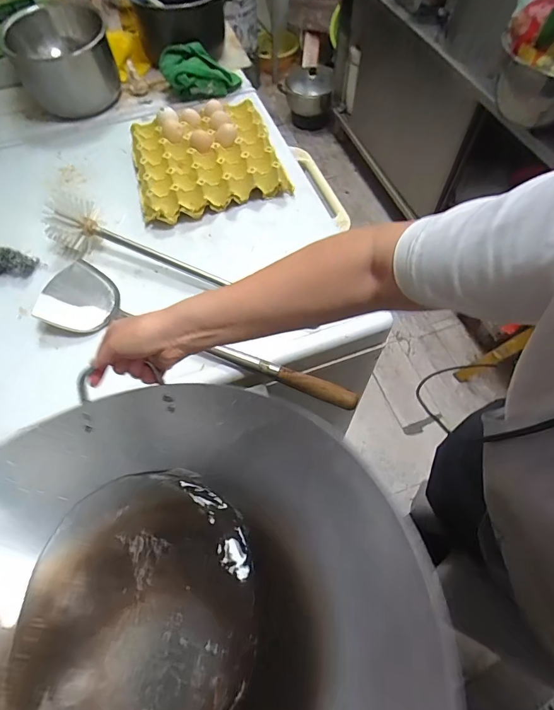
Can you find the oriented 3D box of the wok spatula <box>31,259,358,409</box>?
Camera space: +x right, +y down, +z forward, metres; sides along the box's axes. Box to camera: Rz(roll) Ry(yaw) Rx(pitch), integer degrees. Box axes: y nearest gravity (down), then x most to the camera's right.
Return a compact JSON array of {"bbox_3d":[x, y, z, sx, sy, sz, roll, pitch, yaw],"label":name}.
[{"bbox_3d":[-0.130,-0.043,0.633,0.540,0.048,0.122,14,63,9],"label":"wok spatula"}]

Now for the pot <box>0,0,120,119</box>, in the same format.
[{"bbox_3d":[-0.482,-0.666,0.884,0.211,0.173,0.208,-1,62,2],"label":"pot"}]

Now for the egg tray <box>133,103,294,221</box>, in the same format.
[{"bbox_3d":[-0.156,-0.419,0.824,0.299,0.079,0.274,-18,63,-8],"label":"egg tray"}]

